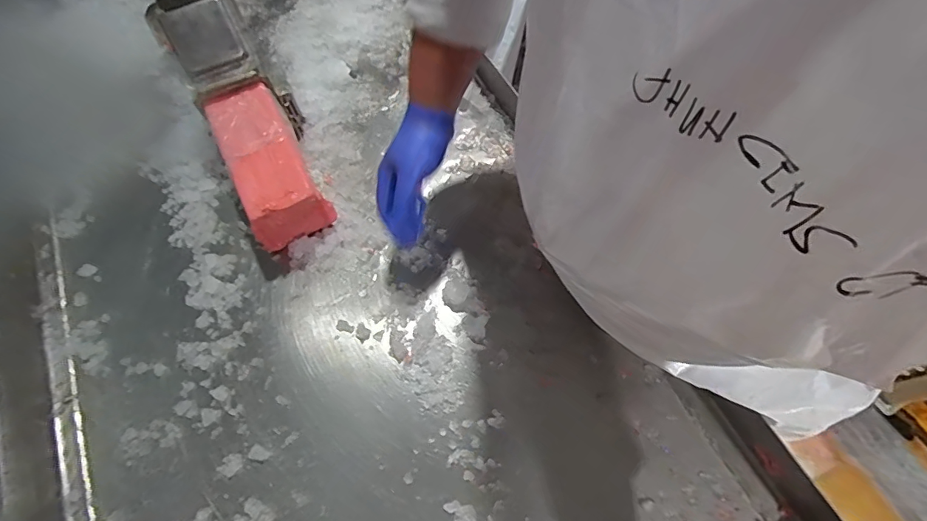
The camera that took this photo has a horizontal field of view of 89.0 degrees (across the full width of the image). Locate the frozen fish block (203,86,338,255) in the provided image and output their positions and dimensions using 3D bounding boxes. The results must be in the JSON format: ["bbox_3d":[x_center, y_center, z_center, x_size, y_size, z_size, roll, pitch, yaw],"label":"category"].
[{"bbox_3d":[-0.267,-0.129,0.651,0.095,0.102,0.188,-27,66,-9],"label":"frozen fish block"}]

